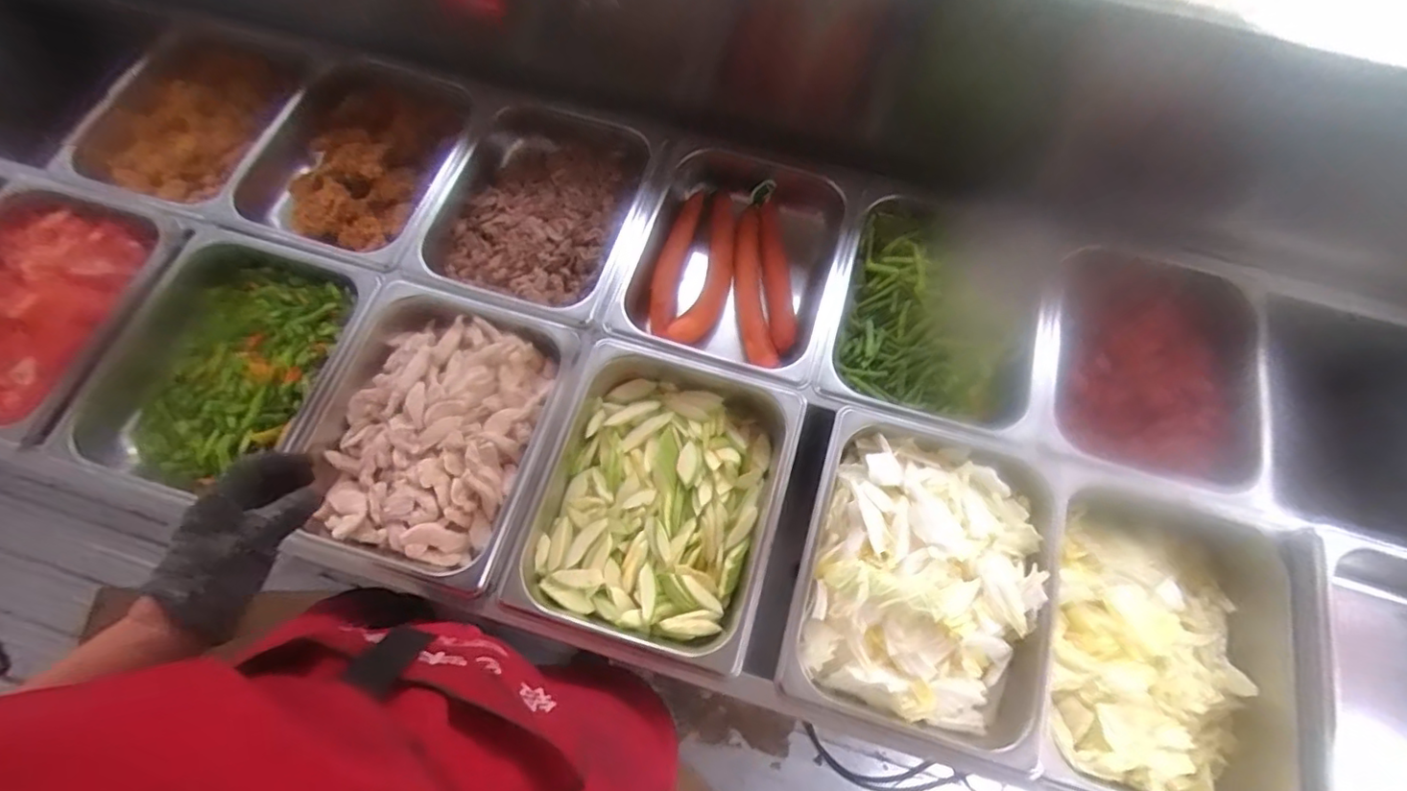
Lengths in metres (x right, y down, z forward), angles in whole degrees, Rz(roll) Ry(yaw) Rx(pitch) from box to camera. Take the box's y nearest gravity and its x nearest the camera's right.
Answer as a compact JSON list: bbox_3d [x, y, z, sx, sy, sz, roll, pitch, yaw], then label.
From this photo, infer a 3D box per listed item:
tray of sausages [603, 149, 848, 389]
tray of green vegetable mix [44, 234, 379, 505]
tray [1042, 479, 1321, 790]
[{"bbox_3d":[0.043,-0.183,0.820,0.263,0.095,0.335,17,70,4],"label":"tray of sausages"},{"bbox_3d":[-0.595,-0.043,0.736,0.285,0.058,0.312,17,70,4],"label":"tray of green vegetable mix"},{"bbox_3d":[0.491,0.275,0.658,0.259,0.092,0.321,17,70,4],"label":"tray"}]

